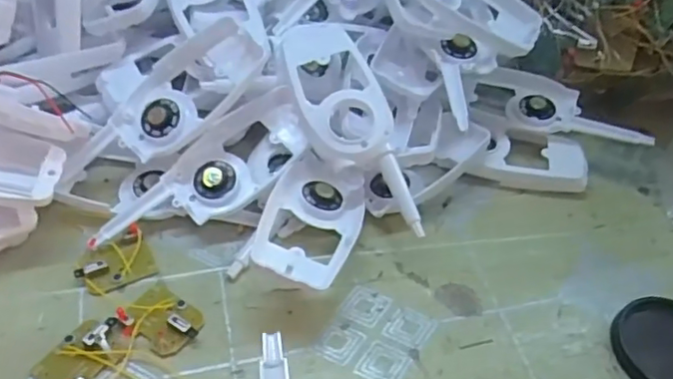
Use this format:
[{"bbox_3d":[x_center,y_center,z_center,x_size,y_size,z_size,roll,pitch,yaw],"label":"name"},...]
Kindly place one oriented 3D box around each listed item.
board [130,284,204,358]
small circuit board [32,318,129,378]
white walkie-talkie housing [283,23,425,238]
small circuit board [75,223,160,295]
[{"bbox_3d":[-0.101,0.075,0.340,0.043,0.007,0.033,28,51,18],"label":"board"},{"bbox_3d":[-0.140,0.091,0.320,0.035,0.007,0.045,31,52,20],"label":"small circuit board"},{"bbox_3d":[0.009,-0.047,0.389,0.055,0.023,0.171,-19,70,-21],"label":"white walkie-talkie housing"},{"bbox_3d":[-0.137,0.045,0.362,0.044,0.009,0.034,-24,54,-25],"label":"small circuit board"}]

